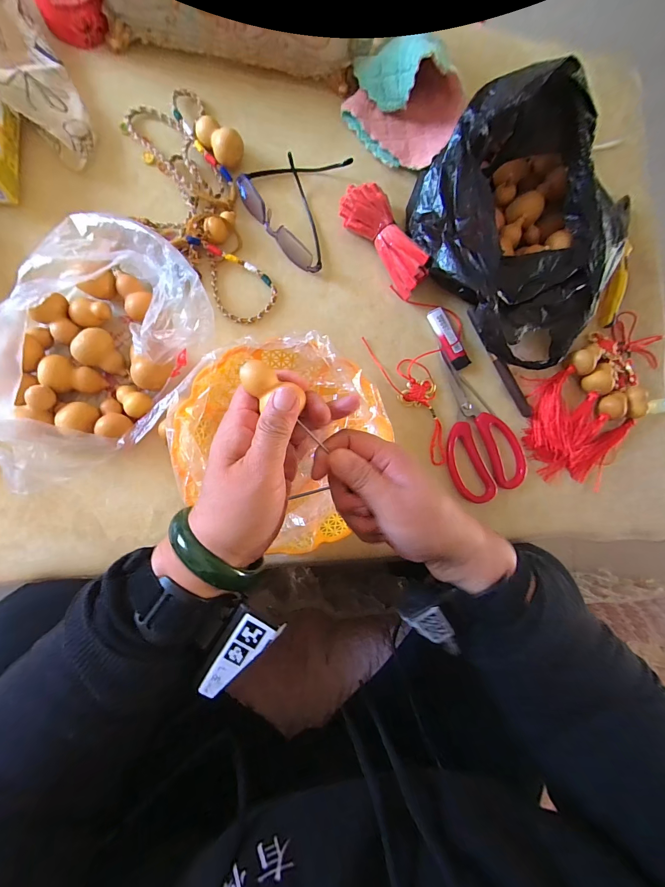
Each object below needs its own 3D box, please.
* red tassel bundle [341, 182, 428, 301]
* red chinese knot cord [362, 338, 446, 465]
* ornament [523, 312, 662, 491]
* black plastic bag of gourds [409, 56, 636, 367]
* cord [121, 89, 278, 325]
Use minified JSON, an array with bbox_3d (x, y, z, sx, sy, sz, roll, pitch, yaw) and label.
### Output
[{"bbox_3d":[0.063,-0.241,0.414,0.049,0.034,0.129,-43,94,-12],"label":"red tassel bundle"},{"bbox_3d":[0.113,-0.065,0.420,0.076,0.016,0.170,-31,93,-6],"label":"red chinese knot cord"},{"bbox_3d":[0.357,-0.056,0.465,0.249,0.040,0.143,-38,94,-6],"label":"ornament"},{"bbox_3d":[0.227,-0.230,0.387,0.206,0.122,0.267,-33,91,-12],"label":"black plastic bag of gourds"},{"bbox_3d":[-0.146,-0.263,0.386,0.120,0.030,0.272,-14,91,-7],"label":"cord"}]

